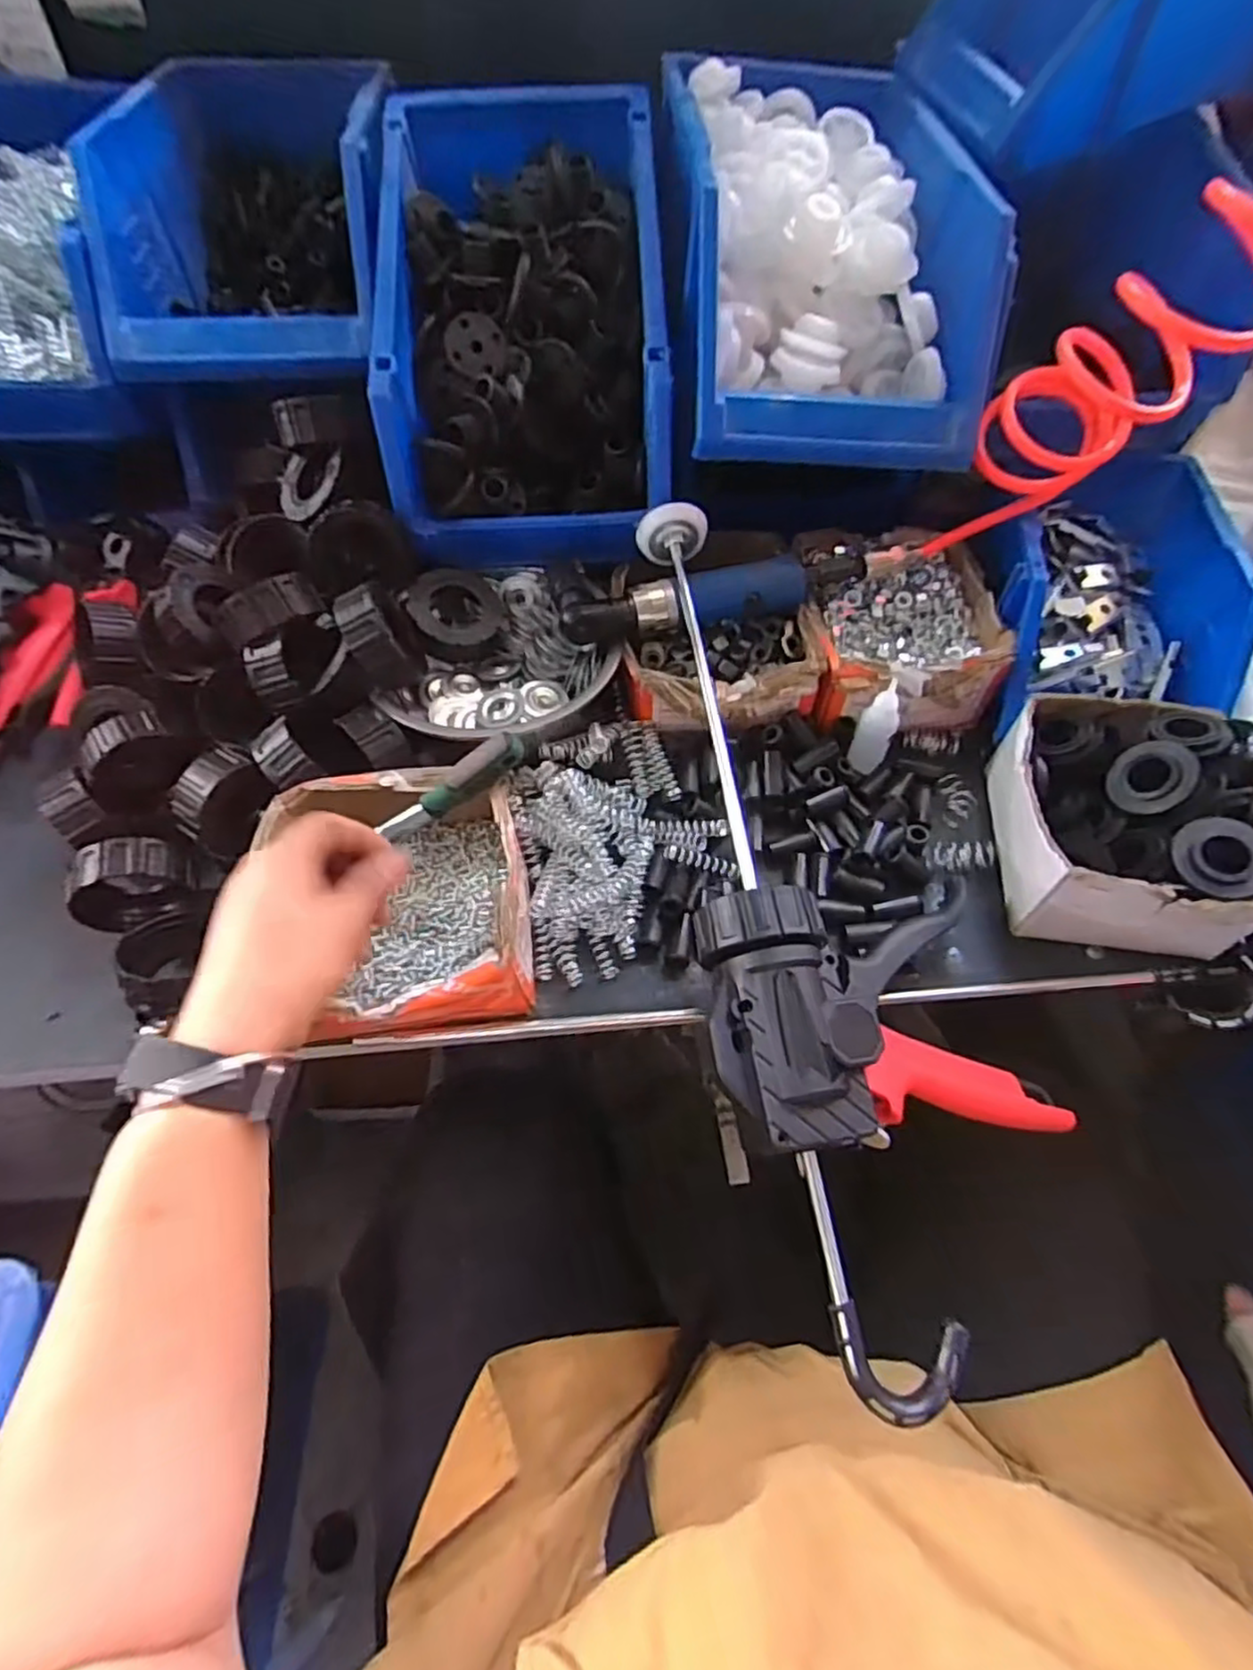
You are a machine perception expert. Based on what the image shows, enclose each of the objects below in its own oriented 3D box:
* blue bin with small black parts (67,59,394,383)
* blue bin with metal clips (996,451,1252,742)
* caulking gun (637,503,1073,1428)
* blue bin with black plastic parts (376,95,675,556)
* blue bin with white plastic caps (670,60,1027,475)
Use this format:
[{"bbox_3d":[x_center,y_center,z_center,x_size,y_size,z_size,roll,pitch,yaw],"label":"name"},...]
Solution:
[{"bbox_3d":[-0.284,-0.506,0.583,0.201,0.133,0.328,-2,56,-1],"label":"blue bin with small black parts"},{"bbox_3d":[0.354,-0.196,0.535,0.149,0.097,0.250,6,56,4],"label":"blue bin with metal clips"},{"bbox_3d":[0.116,0.011,0.407,0.180,0.110,0.501,-5,56,-4],"label":"caulking gun"},{"bbox_3d":[-0.075,-0.391,0.544,0.195,0.195,0.320,-3,56,-2],"label":"blue bin with black plastic parts"},{"bbox_3d":[0.142,-0.427,0.521,0.208,0.135,0.335,-3,56,-2],"label":"blue bin with white plastic caps"}]

